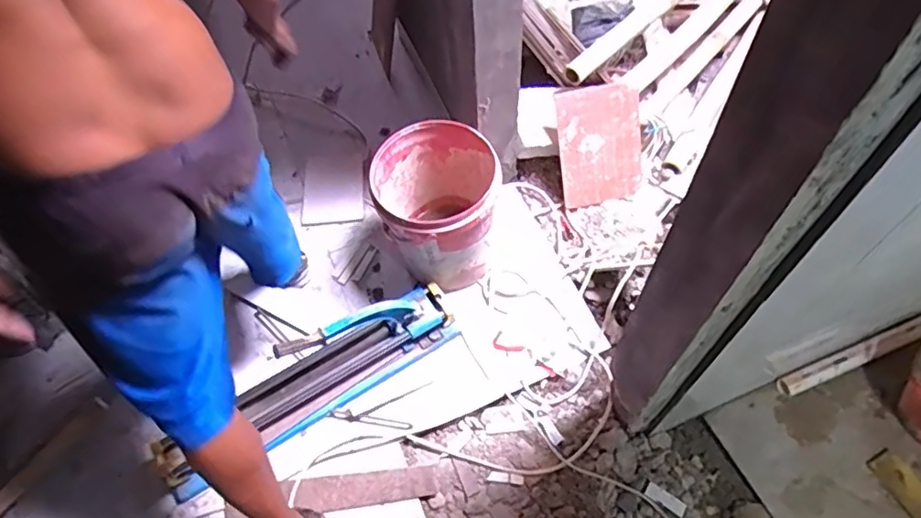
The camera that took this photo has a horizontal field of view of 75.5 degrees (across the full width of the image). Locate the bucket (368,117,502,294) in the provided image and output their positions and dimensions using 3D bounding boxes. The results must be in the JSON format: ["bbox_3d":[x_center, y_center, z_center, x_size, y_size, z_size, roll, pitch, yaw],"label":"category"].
[{"bbox_3d":[-0.059,-0.138,1.563,0.307,0.304,0.341,-12,62,-5],"label":"bucket"}]

